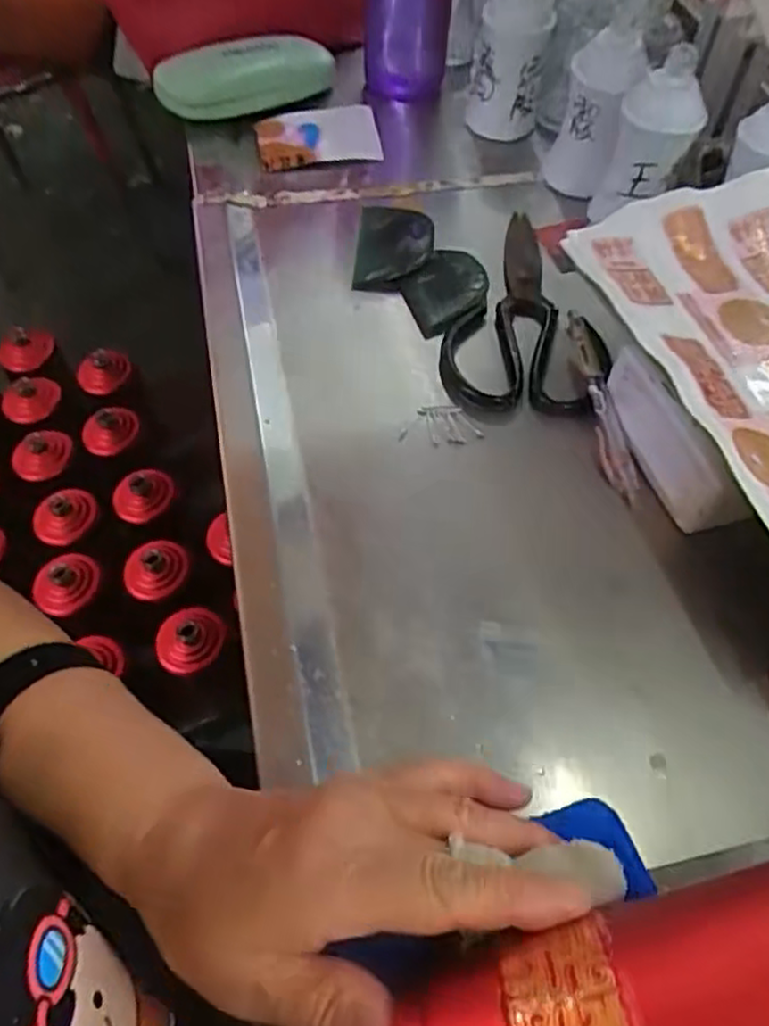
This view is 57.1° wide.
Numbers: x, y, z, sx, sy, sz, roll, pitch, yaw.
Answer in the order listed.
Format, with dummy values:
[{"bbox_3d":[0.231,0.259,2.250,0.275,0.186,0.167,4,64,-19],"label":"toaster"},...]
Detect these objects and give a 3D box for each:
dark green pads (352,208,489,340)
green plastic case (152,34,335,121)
[{"bbox_3d":[0.018,-0.174,0.496,0.071,0.019,0.129,-35,61,-18],"label":"dark green pads"},{"bbox_3d":[-0.108,-0.353,0.573,0.152,0.044,0.039,-24,58,-12],"label":"green plastic case"}]

